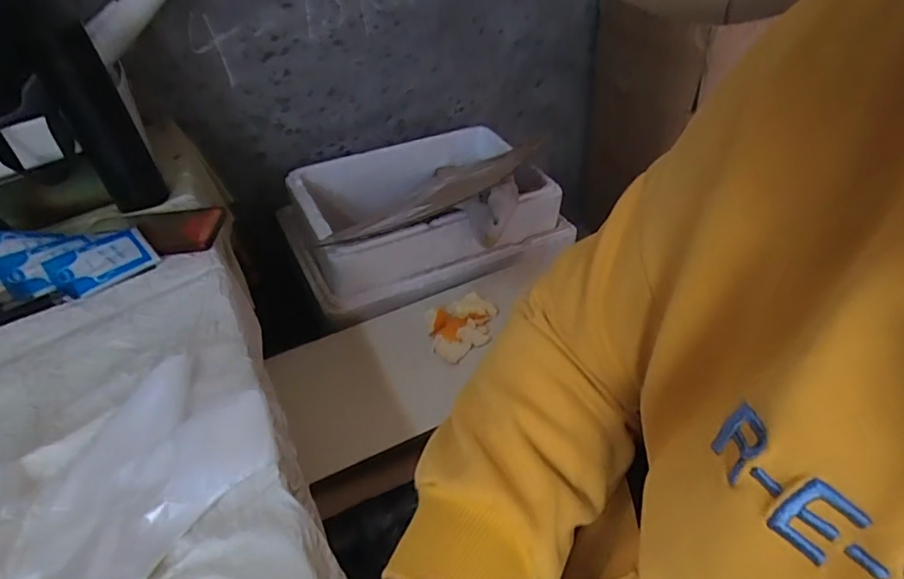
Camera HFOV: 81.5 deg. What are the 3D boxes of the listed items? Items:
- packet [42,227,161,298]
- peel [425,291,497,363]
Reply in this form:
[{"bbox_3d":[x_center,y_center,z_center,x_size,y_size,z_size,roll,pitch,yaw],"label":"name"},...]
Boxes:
[{"bbox_3d":[-0.372,-0.030,0.559,0.094,0.010,0.072,-33,63,-27],"label":"packet"},{"bbox_3d":[0.016,0.054,0.788,0.101,0.043,0.111,-8,44,-1],"label":"peel"}]

